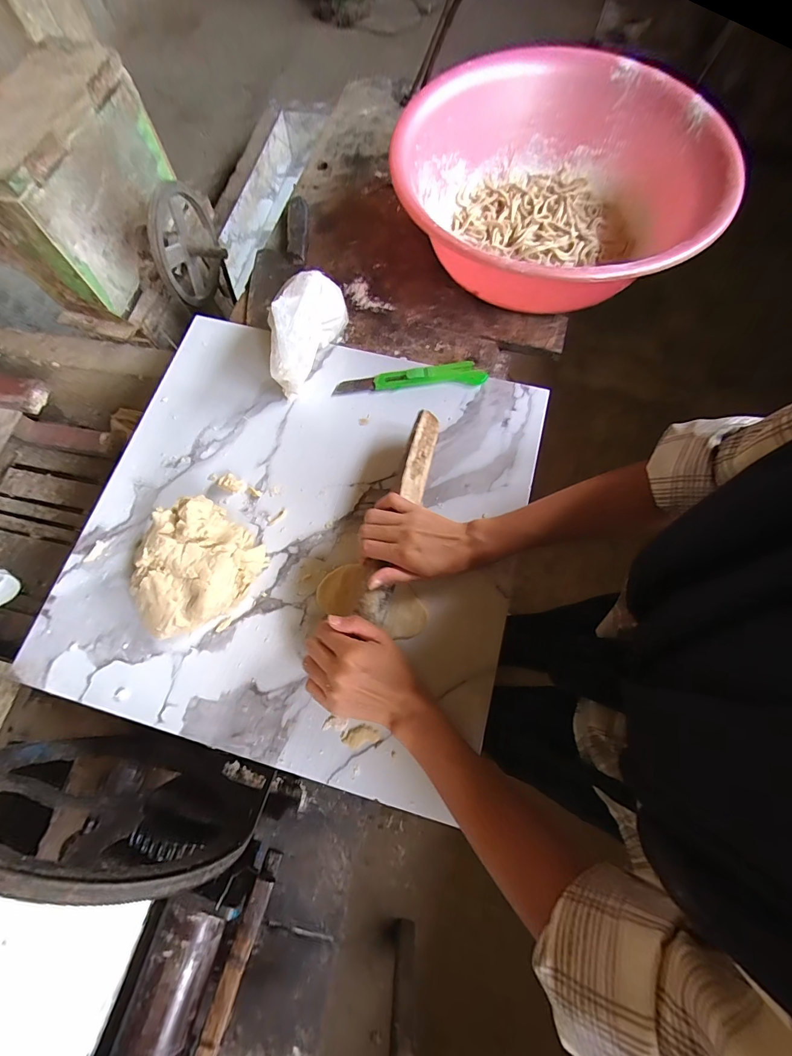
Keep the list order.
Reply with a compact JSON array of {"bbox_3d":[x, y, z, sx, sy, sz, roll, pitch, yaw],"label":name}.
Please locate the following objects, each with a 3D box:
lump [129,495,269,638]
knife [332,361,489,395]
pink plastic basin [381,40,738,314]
[{"bbox_3d":[-0.209,0.046,0.399,0.102,0.076,0.134,36,78,11],"label":"lump"},{"bbox_3d":[0.018,-0.194,0.498,0.191,0.012,0.031,-5,74,1],"label":"knife"},{"bbox_3d":[0.218,-0.457,0.528,0.436,0.128,0.402,-1,74,2],"label":"pink plastic basin"}]

